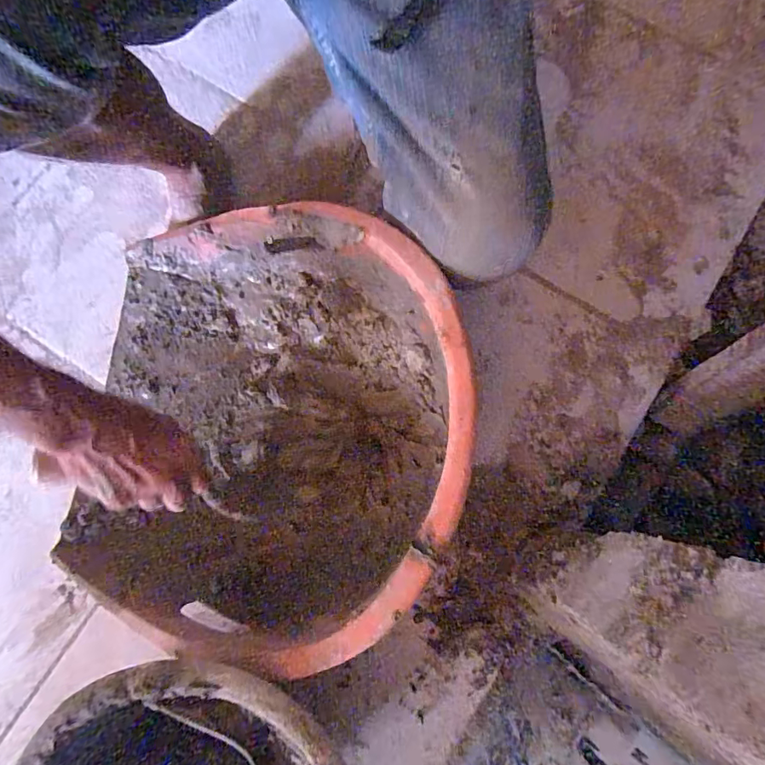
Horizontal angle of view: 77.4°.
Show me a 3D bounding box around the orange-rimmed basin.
[{"bbox_3d":[-0.128,0.038,0.481,0.389,0.193,0.419,0,79,0],"label":"orange-rimmed basin"}]

